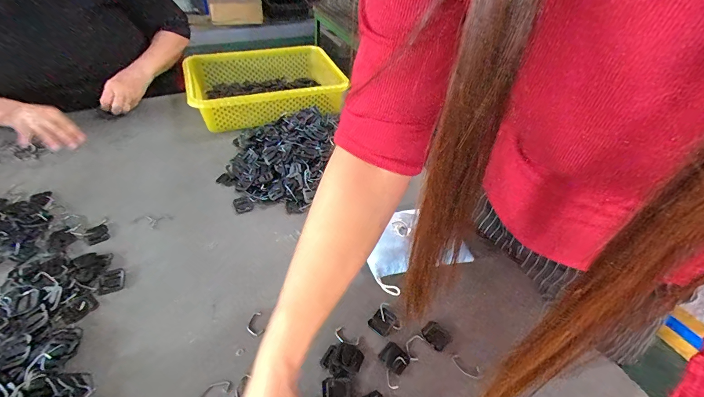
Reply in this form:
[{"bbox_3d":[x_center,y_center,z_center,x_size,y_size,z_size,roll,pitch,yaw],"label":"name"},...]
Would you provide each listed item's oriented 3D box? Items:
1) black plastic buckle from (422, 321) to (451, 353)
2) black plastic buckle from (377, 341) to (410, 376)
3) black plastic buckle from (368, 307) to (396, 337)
[{"bbox_3d":[0.111,0.180,0.440,0.028,0.004,0.034,-30,55,-31],"label":"black plastic buckle"},{"bbox_3d":[0.053,0.198,0.415,0.034,0.004,0.029,35,51,27],"label":"black plastic buckle"},{"bbox_3d":[0.041,0.164,0.448,0.028,0.004,0.034,32,50,24],"label":"black plastic buckle"}]

